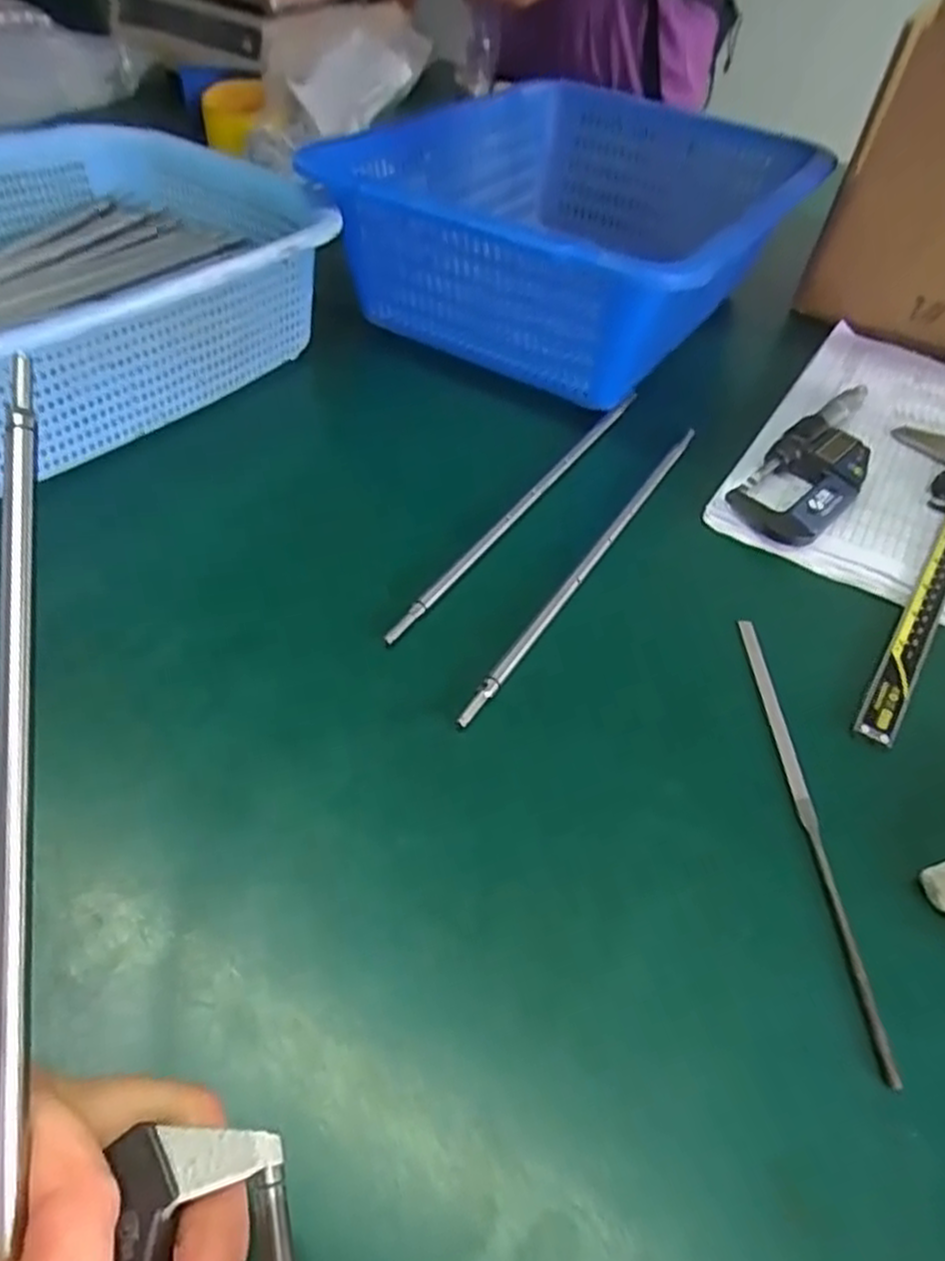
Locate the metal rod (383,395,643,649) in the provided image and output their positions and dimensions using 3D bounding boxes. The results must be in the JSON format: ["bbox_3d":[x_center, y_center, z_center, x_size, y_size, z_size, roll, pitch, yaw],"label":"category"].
[{"bbox_3d":[0.034,-0.075,0.419,0.006,0.010,0.268,27,51,19],"label":"metal rod"}]

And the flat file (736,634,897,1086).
[{"bbox_3d":[0.131,0.068,0.296,0.009,0.007,0.192,2,47,-2],"label":"flat file"}]

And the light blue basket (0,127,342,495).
[{"bbox_3d":[-0.255,-0.191,0.425,0.234,0.104,0.341,35,53,23],"label":"light blue basket"}]

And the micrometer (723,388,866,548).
[{"bbox_3d":[0.213,-0.103,0.452,0.053,0.019,0.159,34,54,25],"label":"micrometer"}]

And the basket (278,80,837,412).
[{"bbox_3d":[0.076,-0.289,0.543,0.266,0.106,0.317,29,50,18],"label":"basket"}]

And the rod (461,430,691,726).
[{"bbox_3d":[0.066,-0.042,0.389,0.007,0.008,0.264,26,51,19],"label":"rod"}]

